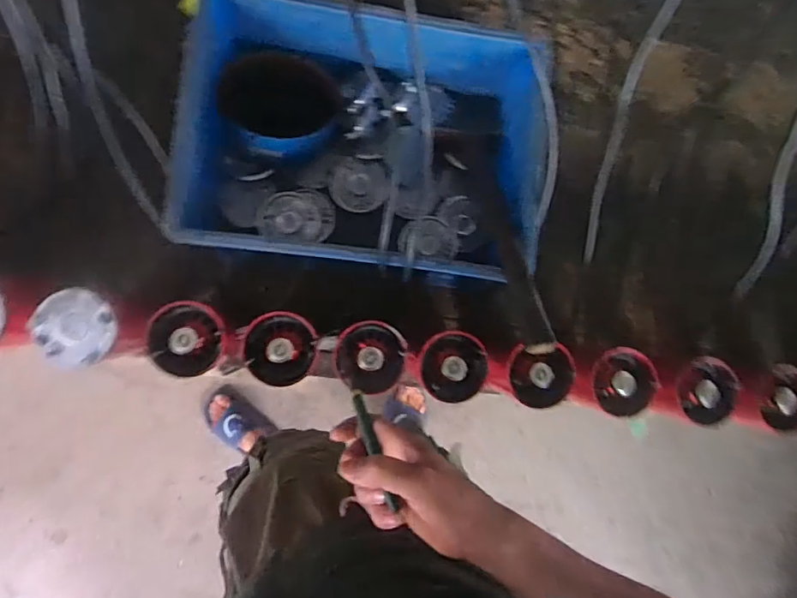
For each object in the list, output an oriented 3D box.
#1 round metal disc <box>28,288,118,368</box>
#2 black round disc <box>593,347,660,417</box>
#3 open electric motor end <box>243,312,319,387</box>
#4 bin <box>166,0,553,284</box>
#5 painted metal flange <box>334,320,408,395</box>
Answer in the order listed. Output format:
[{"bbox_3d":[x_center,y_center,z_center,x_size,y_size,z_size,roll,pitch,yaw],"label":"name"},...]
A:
[{"bbox_3d":[-0.314,0.029,0.480,0.075,0.010,0.073,0,86,-7],"label":"round metal disc"},{"bbox_3d":[0.256,0.095,0.562,0.072,0.032,0.075,0,86,-7],"label":"black round disc"},{"bbox_3d":[-0.122,0.052,0.518,0.073,0.029,0.074,1,86,-7],"label":"open electric motor end"},{"bbox_3d":[-0.040,-0.177,0.617,0.403,0.155,0.290,7,86,-6],"label":"bin"},{"bbox_3d":[-0.032,0.063,0.535,0.078,0.034,0.077,8,85,-6],"label":"painted metal flange"}]

